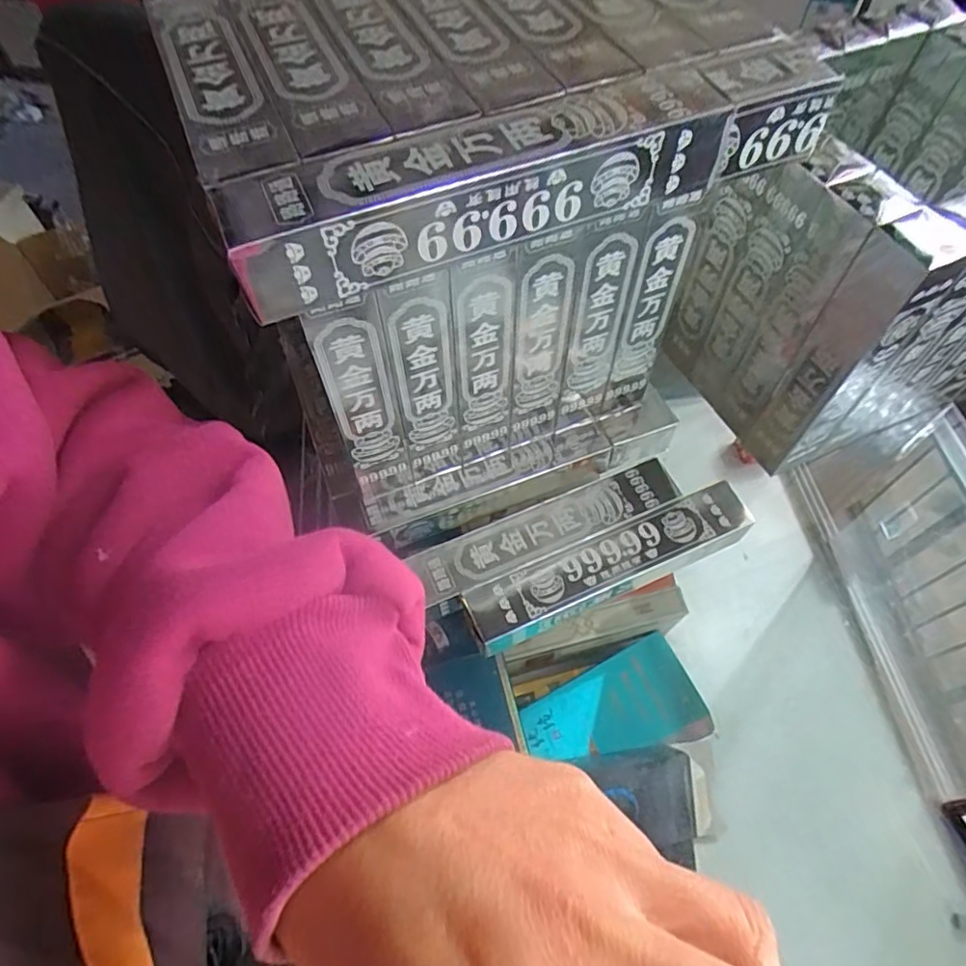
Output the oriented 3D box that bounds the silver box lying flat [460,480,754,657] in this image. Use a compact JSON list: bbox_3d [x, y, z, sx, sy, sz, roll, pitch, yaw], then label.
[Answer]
[{"bbox_3d":[0.096,0.062,0.463,0.226,0.030,0.045,-22,62,-11],"label":"silver box lying flat"}]

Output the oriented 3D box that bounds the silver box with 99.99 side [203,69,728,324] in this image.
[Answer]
[{"bbox_3d":[0.000,-0.137,0.287,0.226,0.051,0.048,-21,62,-10],"label":"silver box with 99.99 side"}]

